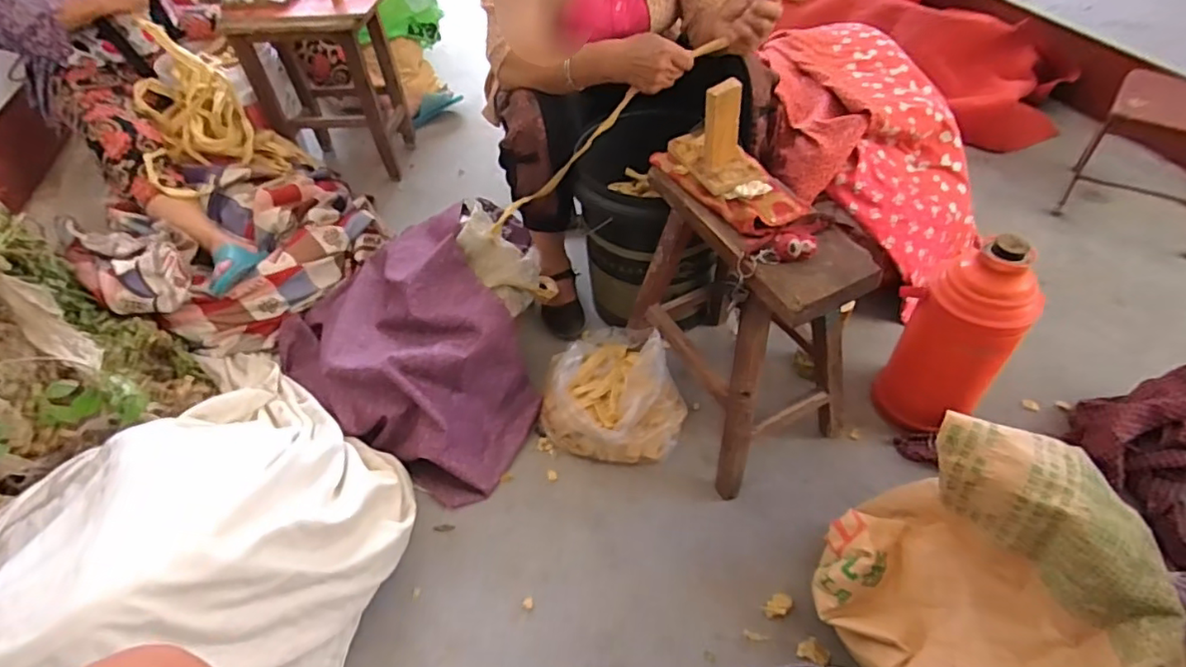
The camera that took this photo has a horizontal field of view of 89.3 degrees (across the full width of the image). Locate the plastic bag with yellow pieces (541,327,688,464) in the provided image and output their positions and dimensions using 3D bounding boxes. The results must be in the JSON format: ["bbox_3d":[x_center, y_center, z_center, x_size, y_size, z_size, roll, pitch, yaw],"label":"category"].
[{"bbox_3d":[0.040,0.107,1.106,0.256,0.105,0.237,18,51,19],"label":"plastic bag with yellow pieces"}]

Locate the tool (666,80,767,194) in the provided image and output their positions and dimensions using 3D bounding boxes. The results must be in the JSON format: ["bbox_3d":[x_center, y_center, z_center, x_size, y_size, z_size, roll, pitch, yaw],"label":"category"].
[{"bbox_3d":[0.184,-0.300,0.861,0.092,0.131,0.159,-20,49,-14],"label":"tool"}]

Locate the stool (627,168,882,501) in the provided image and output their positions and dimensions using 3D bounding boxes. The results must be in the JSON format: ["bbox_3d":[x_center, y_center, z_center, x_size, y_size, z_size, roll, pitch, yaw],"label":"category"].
[{"bbox_3d":[0.237,-0.033,0.980,0.239,0.403,0.352,-22,49,-16],"label":"stool"}]

